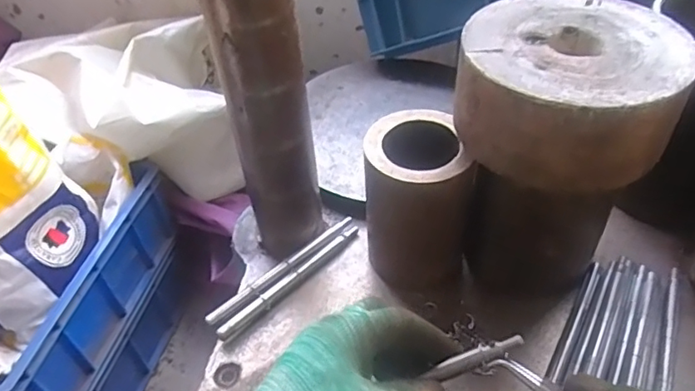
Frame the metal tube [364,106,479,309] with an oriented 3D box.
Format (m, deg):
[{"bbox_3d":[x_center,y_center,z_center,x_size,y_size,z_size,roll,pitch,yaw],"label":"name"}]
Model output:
[{"bbox_3d":[0.059,0.009,0.471,0.085,0.135,0.097,-1,45,4],"label":"metal tube"}]

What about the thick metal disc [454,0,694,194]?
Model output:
[{"bbox_3d":[0.150,-0.075,0.383,0.144,0.069,0.138,18,49,21],"label":"thick metal disc"}]

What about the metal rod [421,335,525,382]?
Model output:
[{"bbox_3d":[0.077,0.099,0.334,0.061,0.007,0.008,-30,43,16],"label":"metal rod"}]

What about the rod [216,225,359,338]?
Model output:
[{"bbox_3d":[-0.049,0.073,0.498,0.163,0.006,0.010,-36,53,-28],"label":"rod"}]

